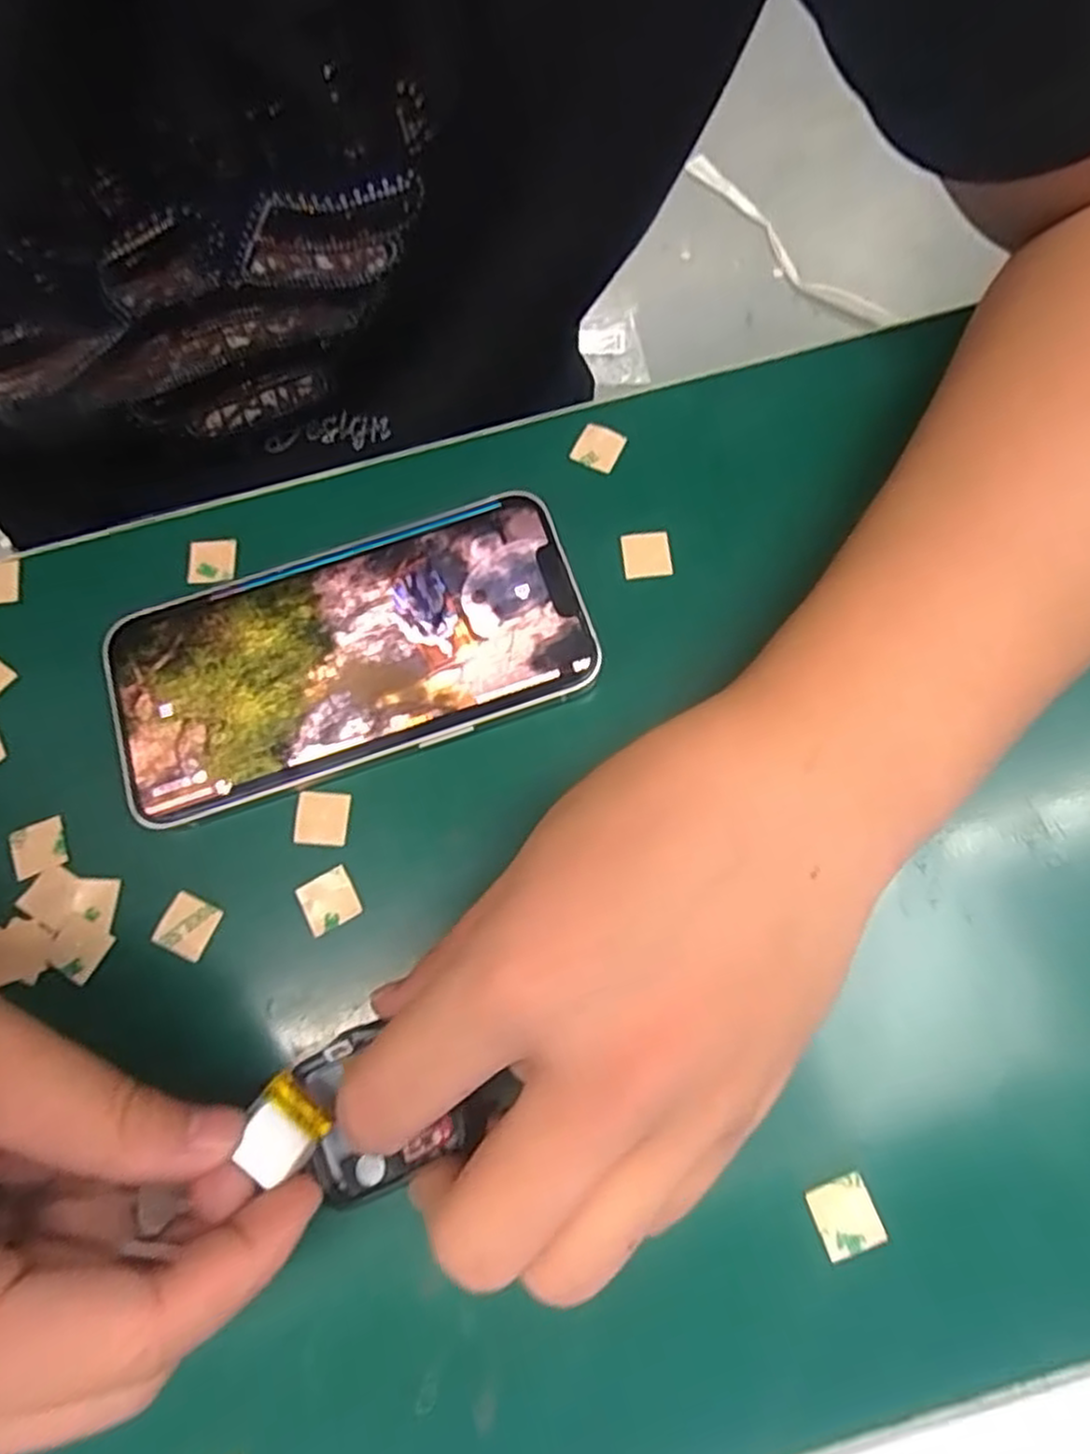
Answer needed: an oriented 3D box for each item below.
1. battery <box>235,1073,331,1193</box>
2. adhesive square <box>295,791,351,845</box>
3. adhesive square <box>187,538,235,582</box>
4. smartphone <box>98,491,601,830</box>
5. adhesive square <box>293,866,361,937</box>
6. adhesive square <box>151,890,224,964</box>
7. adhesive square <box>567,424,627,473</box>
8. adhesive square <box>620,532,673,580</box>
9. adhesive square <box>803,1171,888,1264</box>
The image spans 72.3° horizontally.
[{"bbox_3d":[-0.064,0.097,0.180,0.018,0.004,0.021,46,40,3],"label":"battery"},{"bbox_3d":[-0.066,0.027,0.220,0.015,0.004,0.015,3,74,3],"label":"adhesive square"},{"bbox_3d":[-0.112,-0.056,0.249,0.016,0.004,0.015,-4,74,1],"label":"adhesive square"},{"bbox_3d":[-0.061,-0.023,0.232,0.143,0.010,0.072,-19,74,-3],"label":"smartphone"},{"bbox_3d":[-0.062,0.050,0.214,0.015,0.004,0.015,-29,75,-6],"label":"adhesive square"},{"bbox_3d":[-0.103,0.057,0.214,0.015,0.004,0.016,24,76,9],"label":"adhesive square"},{"bbox_3d":[0.018,-0.097,0.254,0.015,0.004,0.015,25,77,9],"label":"adhesive square"},{"bbox_3d":[0.033,-0.056,0.243,0.015,0.004,0.015,-6,77,-2],"label":"adhesive square"},{"bbox_3d":[0.075,0.122,0.187,0.015,0.004,0.016,-19,74,-3],"label":"adhesive square"}]

